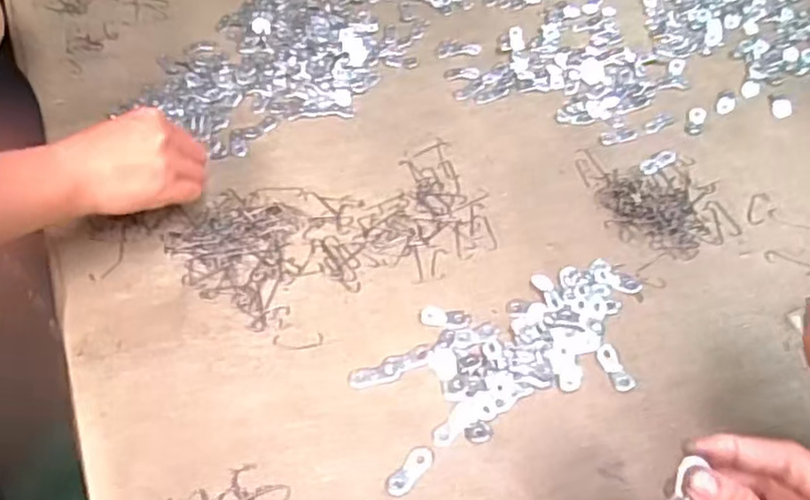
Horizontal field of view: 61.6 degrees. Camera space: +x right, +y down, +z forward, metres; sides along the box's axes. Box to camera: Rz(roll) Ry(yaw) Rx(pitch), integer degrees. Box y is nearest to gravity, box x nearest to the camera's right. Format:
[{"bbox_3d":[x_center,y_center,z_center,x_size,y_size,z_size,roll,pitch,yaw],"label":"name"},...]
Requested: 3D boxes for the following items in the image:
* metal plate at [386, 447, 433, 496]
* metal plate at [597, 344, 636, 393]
[{"bbox_3d":[0.003,0.149,0.460,0.017,0.004,0.038,35,60,24],"label":"metal plate"},{"bbox_3d":[0.158,0.088,0.511,0.017,0.004,0.038,-16,54,-12],"label":"metal plate"}]

